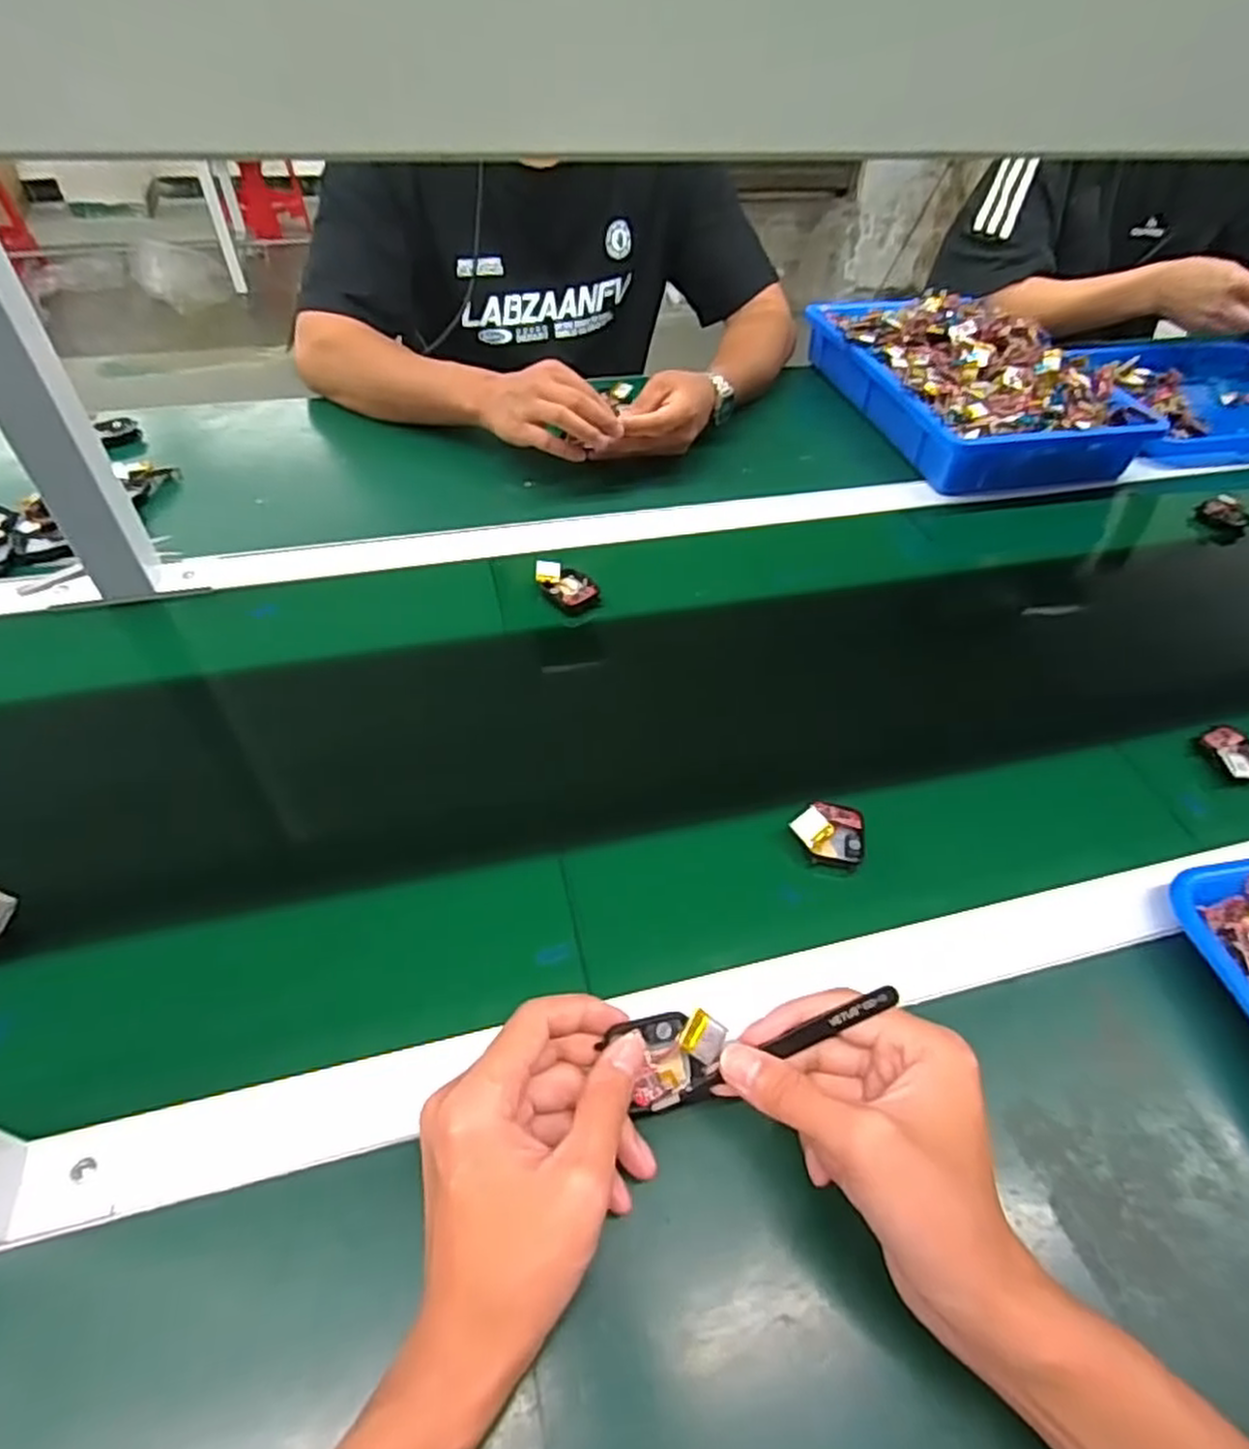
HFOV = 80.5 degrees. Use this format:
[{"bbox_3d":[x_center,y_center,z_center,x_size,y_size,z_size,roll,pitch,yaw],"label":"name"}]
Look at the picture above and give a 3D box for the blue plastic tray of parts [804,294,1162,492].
[{"bbox_3d":[0.383,-0.389,0.837,0.237,0.093,0.334,-8,48,-12],"label":"blue plastic tray of parts"}]

